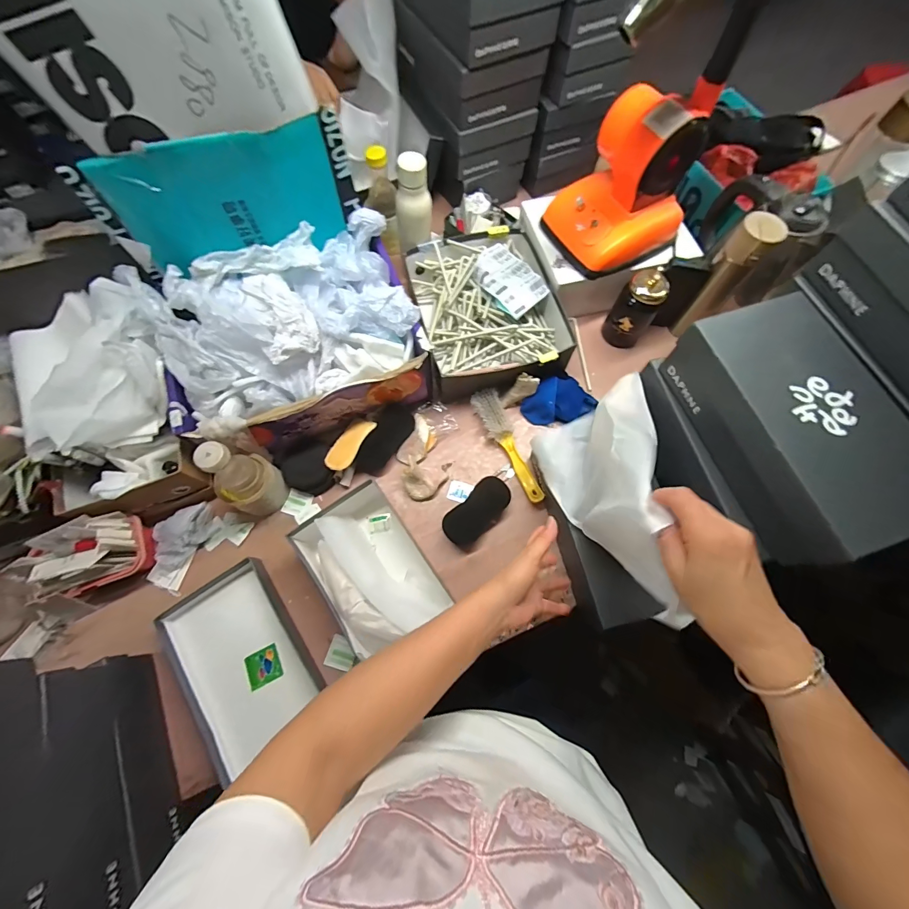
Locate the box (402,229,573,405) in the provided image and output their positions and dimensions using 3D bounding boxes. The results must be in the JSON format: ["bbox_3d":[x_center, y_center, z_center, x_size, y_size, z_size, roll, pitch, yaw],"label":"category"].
[{"bbox_3d":[0.065,-0.284,0.769,0.273,0.083,0.323,-9,70,-3],"label":"box"}]

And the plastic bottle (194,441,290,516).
[{"bbox_3d":[-0.334,0.036,0.602,0.076,0.170,0.087,25,72,9],"label":"plastic bottle"}]

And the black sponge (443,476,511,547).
[{"bbox_3d":[0.041,0.098,0.675,0.065,0.024,0.129,43,88,14],"label":"black sponge"}]

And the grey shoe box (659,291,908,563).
[{"bbox_3d":[0.408,-0.035,0.468,0.152,0.110,0.288,-15,71,-6],"label":"grey shoe box"}]

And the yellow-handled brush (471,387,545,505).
[{"bbox_3d":[0.096,-0.020,0.705,0.047,0.033,0.230,-23,72,-8],"label":"yellow-handled brush"}]

